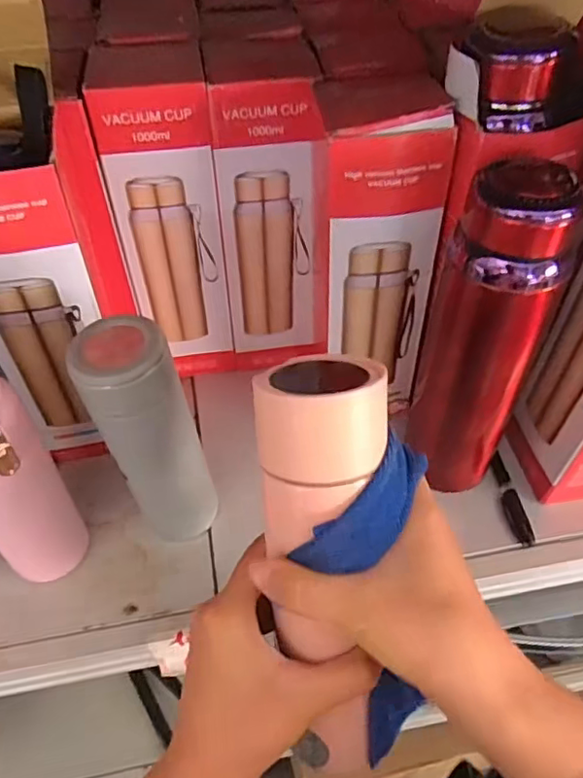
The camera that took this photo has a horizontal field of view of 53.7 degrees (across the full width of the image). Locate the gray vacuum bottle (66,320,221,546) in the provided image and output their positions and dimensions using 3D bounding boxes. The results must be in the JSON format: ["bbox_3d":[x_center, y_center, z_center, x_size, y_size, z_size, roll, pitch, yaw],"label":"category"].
[{"bbox_3d":[-0.102,0.039,0.432,0.065,0.195,0.057,-21,52,-17],"label":"gray vacuum bottle"}]

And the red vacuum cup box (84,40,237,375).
[{"bbox_3d":[-0.110,-0.147,0.540,0.090,0.300,0.088,-8,49,-6],"label":"red vacuum cup box"}]

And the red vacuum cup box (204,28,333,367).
[{"bbox_3d":[-0.019,-0.157,0.543,0.088,0.284,0.083,-4,49,-3],"label":"red vacuum cup box"}]

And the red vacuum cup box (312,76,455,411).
[{"bbox_3d":[0.069,-0.105,0.475,0.091,0.277,0.072,0,48,1],"label":"red vacuum cup box"}]

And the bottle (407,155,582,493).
[{"bbox_3d":[0.140,-0.026,0.441,0.067,0.287,0.069,-28,54,-22],"label":"bottle"}]

